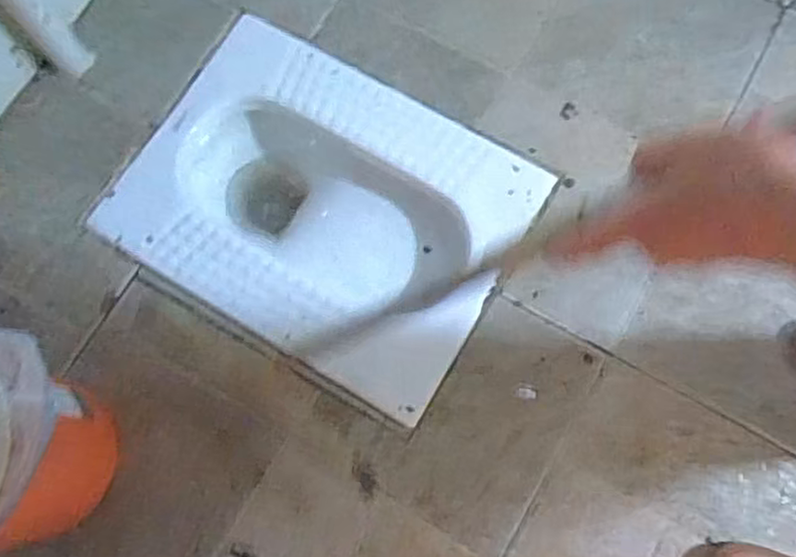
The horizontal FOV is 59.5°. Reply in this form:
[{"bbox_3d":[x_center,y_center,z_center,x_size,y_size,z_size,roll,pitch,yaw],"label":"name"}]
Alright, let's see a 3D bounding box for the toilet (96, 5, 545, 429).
[{"bbox_3d":[-0.107,-0.093,1.022,0.533,0.154,0.402,30,77,9],"label":"toilet"}]

